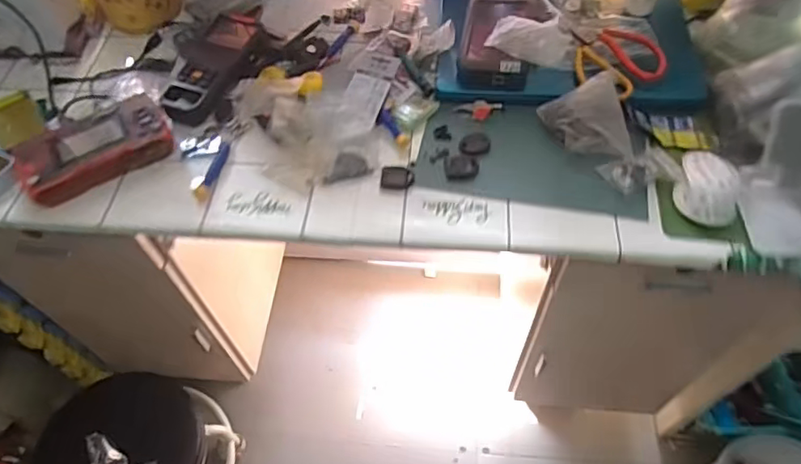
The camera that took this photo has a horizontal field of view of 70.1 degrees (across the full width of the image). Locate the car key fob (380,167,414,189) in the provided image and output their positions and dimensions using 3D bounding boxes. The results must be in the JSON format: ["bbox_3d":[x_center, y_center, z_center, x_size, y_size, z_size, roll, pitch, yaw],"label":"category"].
[{"bbox_3d":[-0.003,-0.066,0.681,0.039,0.008,0.034,4,56,3],"label":"car key fob"}]

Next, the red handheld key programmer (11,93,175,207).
[{"bbox_3d":[-0.373,-0.104,0.699,0.173,0.043,0.100,-29,60,-18],"label":"red handheld key programmer"}]

